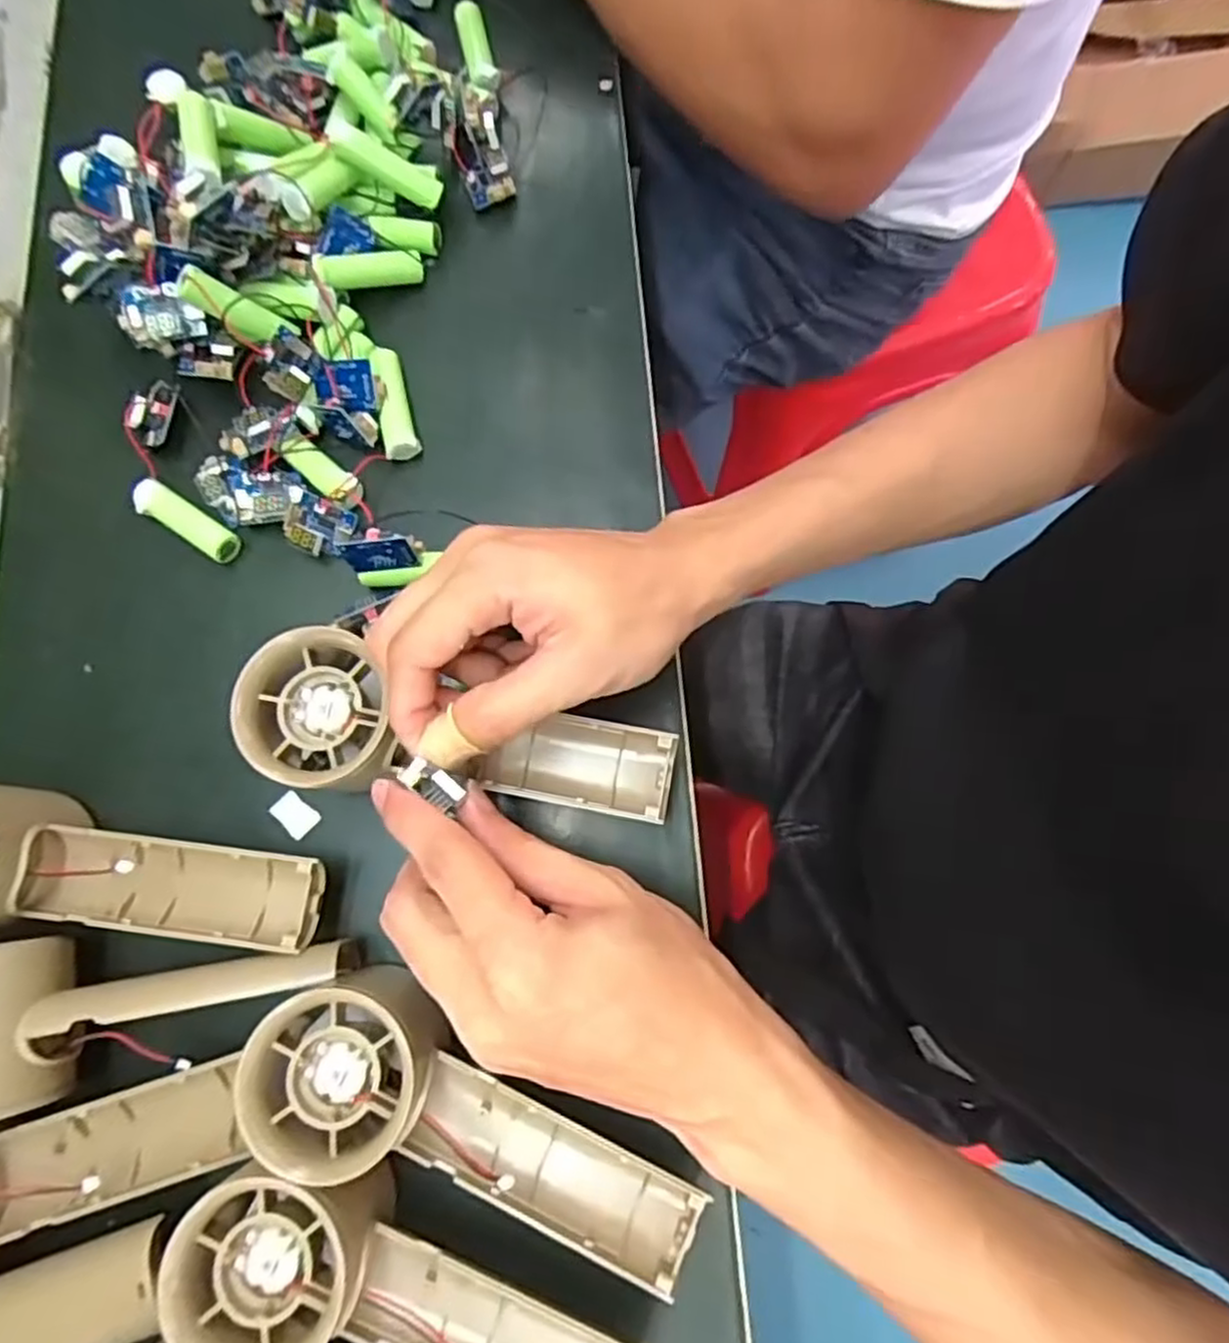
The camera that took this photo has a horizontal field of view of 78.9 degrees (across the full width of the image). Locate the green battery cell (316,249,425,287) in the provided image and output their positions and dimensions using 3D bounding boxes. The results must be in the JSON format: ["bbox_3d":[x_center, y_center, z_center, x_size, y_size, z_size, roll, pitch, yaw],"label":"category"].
[{"bbox_3d":[-0.115,-0.189,0.348,0.049,0.015,0.013,-15,76,-22],"label":"green battery cell"}]

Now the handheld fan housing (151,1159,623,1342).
[{"bbox_3d":[-0.062,0.204,0.242,0.156,0.034,0.060,25,78,-6],"label":"handheld fan housing"}]

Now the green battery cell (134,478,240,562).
[{"bbox_3d":[-0.191,-0.067,0.333,0.051,0.015,0.016,34,80,8],"label":"green battery cell"}]

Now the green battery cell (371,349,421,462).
[{"bbox_3d":[-0.101,-0.121,0.336,0.015,0.012,0.050,-15,77,-2],"label":"green battery cell"}]

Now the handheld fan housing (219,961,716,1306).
[{"bbox_3d":[-0.044,0.153,0.254,0.157,0.032,0.060,28,79,-6],"label":"handheld fan housing"}]

